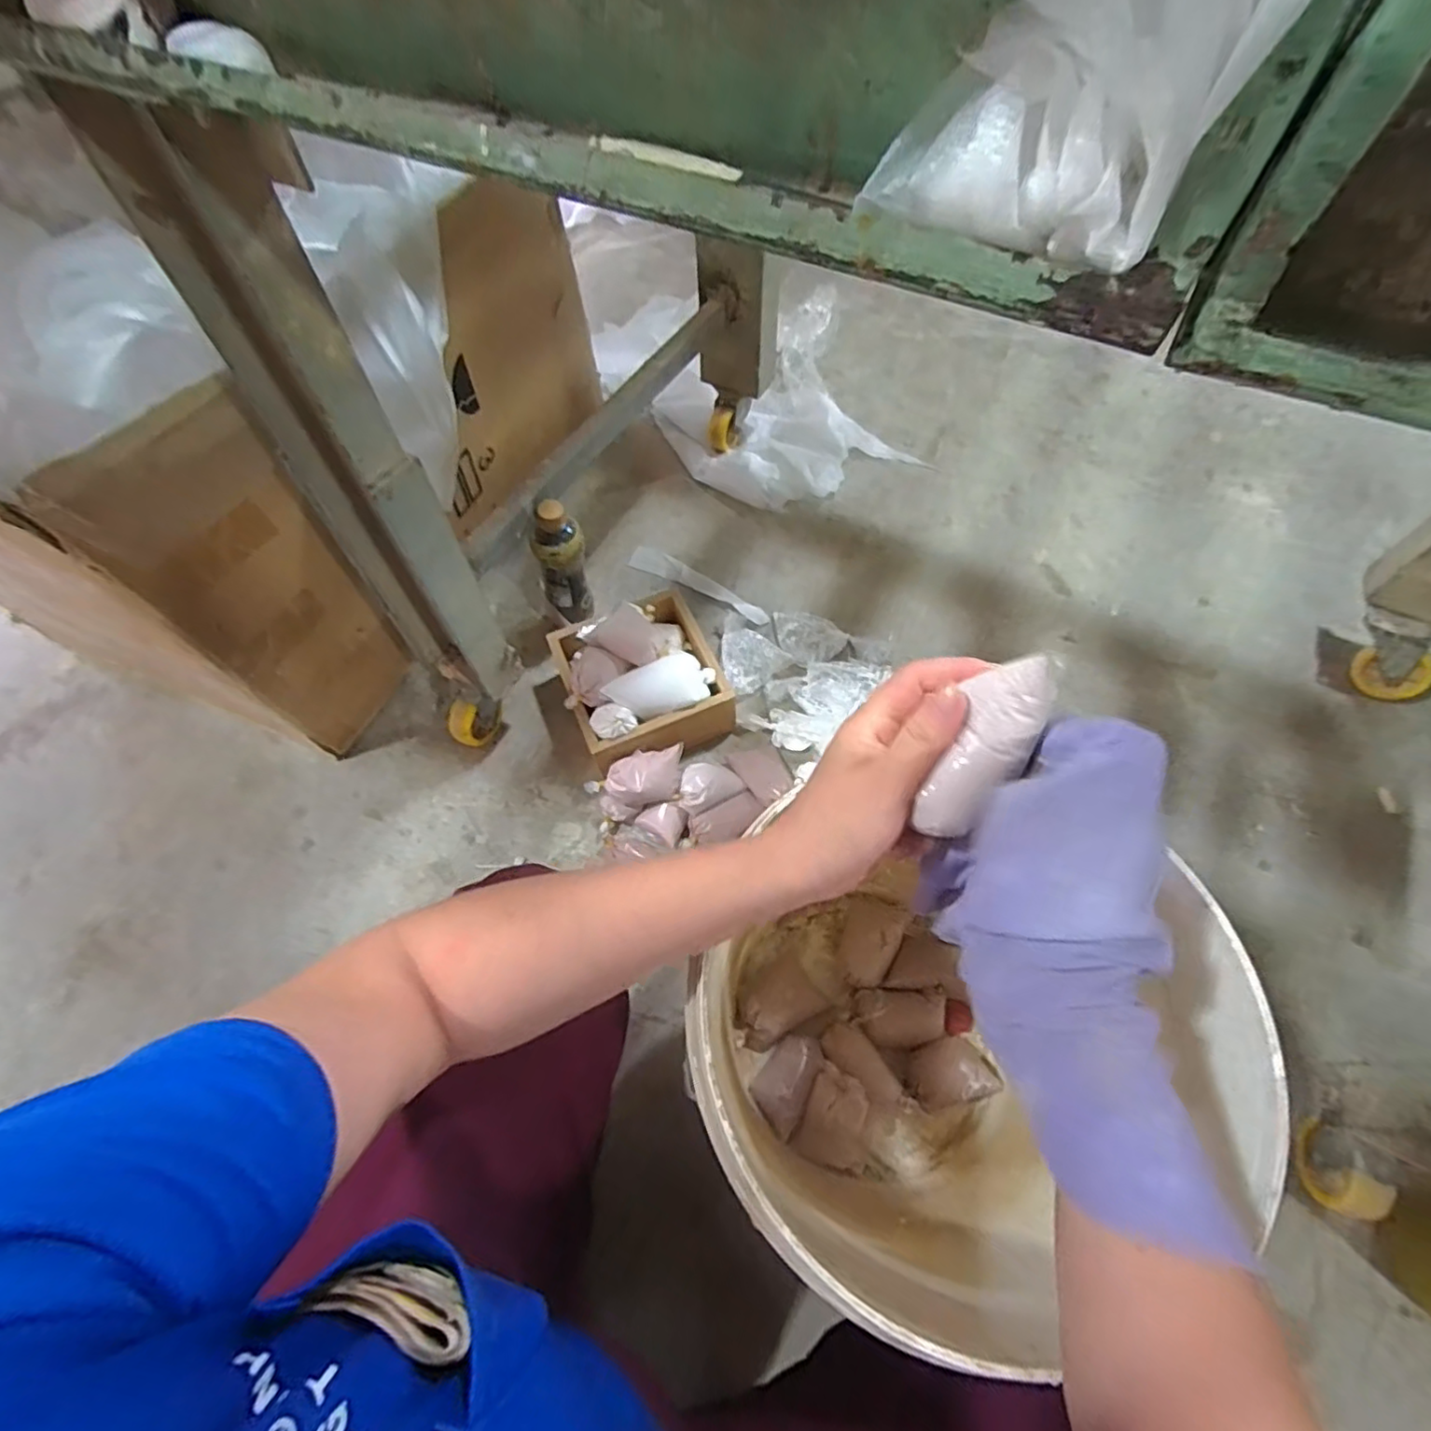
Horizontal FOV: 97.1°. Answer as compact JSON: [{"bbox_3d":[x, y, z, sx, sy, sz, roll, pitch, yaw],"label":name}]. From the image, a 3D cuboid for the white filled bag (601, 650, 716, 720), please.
[{"bbox_3d":[-0.063,-0.033,0.752,0.123,0.049,0.064,-24,64,-12],"label":"white filled bag"}]

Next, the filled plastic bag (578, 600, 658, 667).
[{"bbox_3d":[-0.109,-0.098,0.783,0.099,0.045,0.067,22,64,12],"label":"filled plastic bag"}]

